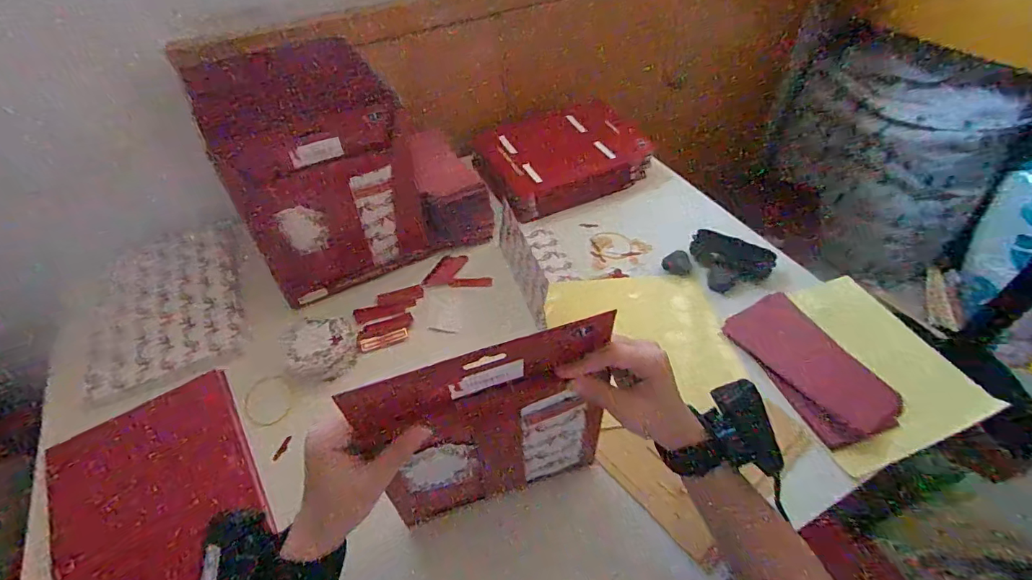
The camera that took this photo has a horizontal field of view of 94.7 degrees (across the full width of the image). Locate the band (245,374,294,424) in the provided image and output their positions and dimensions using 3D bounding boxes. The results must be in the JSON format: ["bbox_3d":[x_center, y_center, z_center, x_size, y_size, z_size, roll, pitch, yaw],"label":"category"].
[{"bbox_3d":[-0.290,0.129,0.561,0.053,0.004,0.065,-19,59,-31],"label":"band"}]

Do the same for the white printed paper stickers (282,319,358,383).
[{"bbox_3d":[-0.232,0.071,0.570,0.077,0.036,0.077,-30,53,-23],"label":"white printed paper stickers"}]

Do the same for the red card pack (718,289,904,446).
[{"bbox_3d":[0.333,0.086,0.547,0.085,0.016,0.180,-38,54,10],"label":"red card pack"}]

